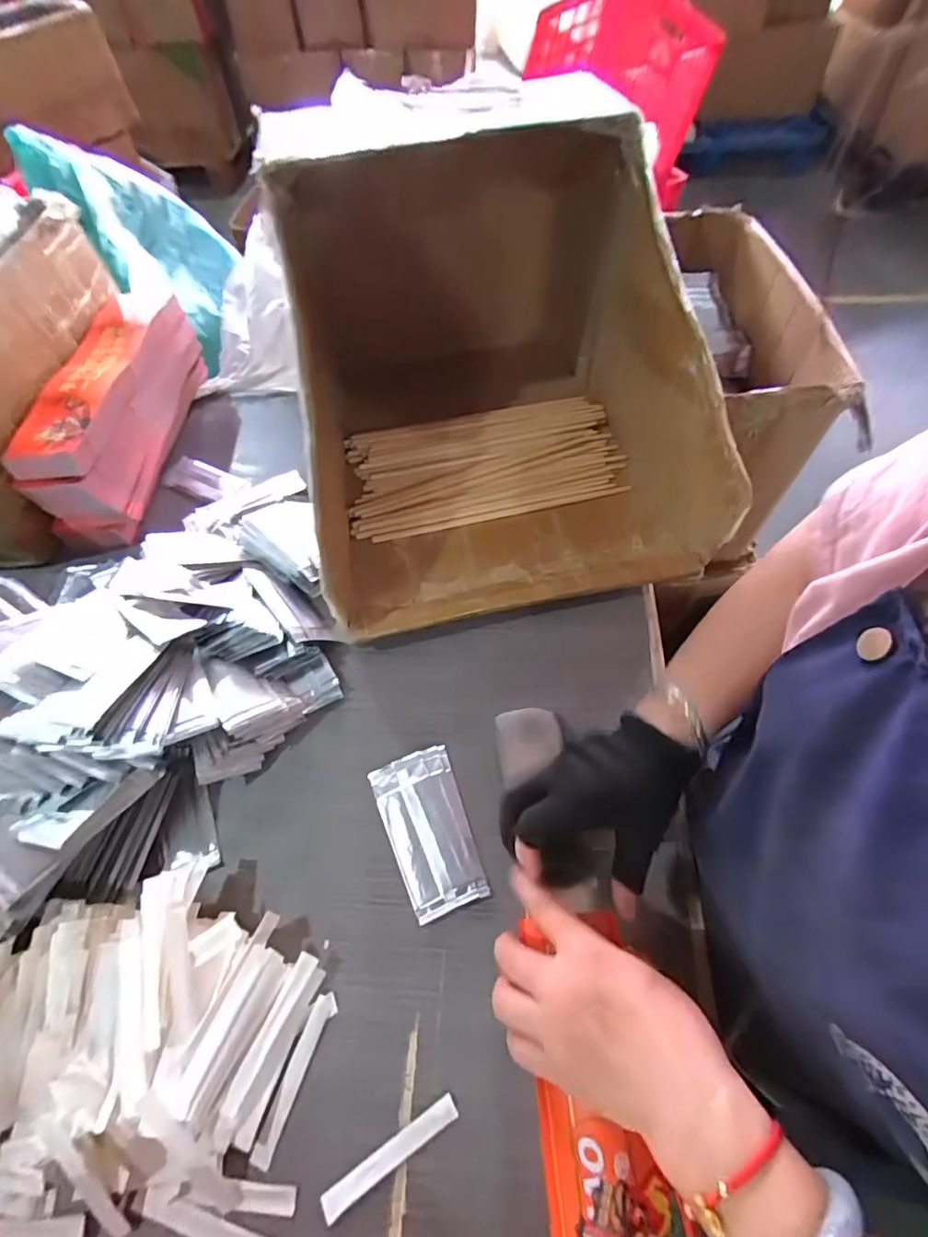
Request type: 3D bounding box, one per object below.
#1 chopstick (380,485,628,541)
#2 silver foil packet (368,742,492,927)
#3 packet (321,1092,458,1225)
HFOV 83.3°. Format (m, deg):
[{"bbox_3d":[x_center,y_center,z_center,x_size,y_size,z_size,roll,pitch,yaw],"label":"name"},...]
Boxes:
[{"bbox_3d":[0.044,-0.117,0.583,0.290,0.007,0.011,-12,58,-5],"label":"chopstick"},{"bbox_3d":[-0.028,0.170,0.425,0.065,0.009,0.123,-20,59,-10],"label":"silver foil packet"},{"bbox_3d":[-0.045,0.336,0.327,0.091,0.005,0.013,-29,62,-15],"label":"packet"}]

